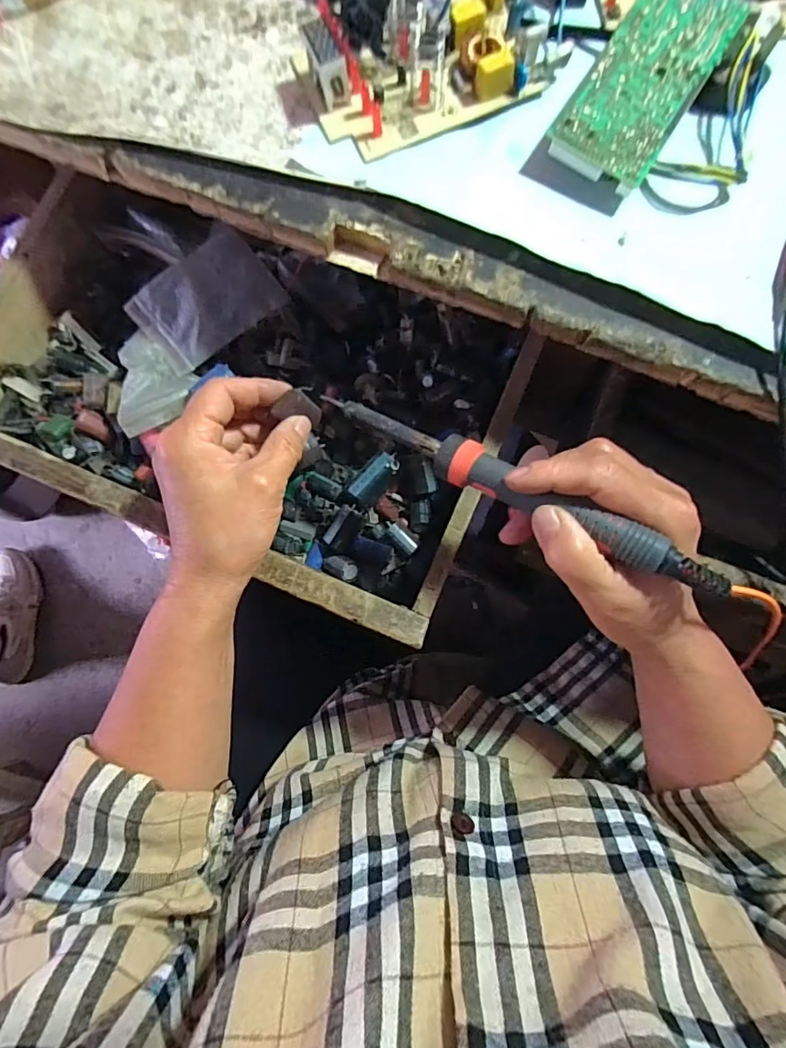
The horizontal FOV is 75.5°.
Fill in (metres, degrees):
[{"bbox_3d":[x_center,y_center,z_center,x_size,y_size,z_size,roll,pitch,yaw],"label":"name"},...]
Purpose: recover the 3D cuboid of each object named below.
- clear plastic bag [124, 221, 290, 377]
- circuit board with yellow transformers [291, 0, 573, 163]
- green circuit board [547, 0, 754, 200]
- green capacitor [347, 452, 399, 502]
[{"bbox_3d":[-0.139,-0.168,0.381,0.098,0.017,0.070,-43,82,-8],"label":"clear plastic bag"},{"bbox_3d":[0.016,-0.260,0.277,0.125,0.033,0.088,-25,80,-5],"label":"circuit board with yellow transformers"},{"bbox_3d":[0.136,-0.237,0.273,0.054,0.019,0.133,33,80,6],"label":"green circuit board"},{"bbox_3d":[-0.014,-0.034,0.376,0.041,0.011,0.018,-43,82,-8],"label":"green capacitor"}]

